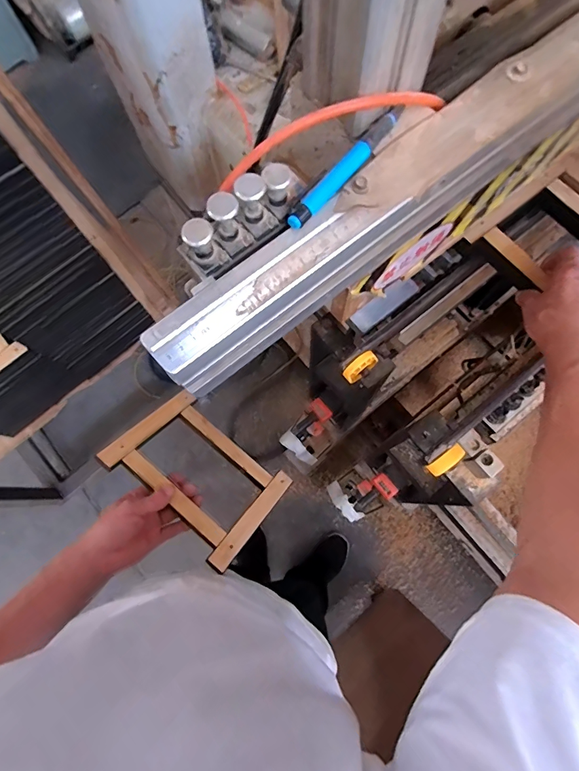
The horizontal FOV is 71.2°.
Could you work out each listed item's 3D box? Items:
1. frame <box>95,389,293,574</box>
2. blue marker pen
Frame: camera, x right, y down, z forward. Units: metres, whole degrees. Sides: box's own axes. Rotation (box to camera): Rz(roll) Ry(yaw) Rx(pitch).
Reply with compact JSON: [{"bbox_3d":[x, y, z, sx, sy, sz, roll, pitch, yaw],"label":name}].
[{"bbox_3d":[-0.133,0.129,0.615,0.239,0.016,0.177,40,48,7],"label":"frame"},{"bbox_3d":[0.042,-0.153,0.280,0.011,0.009,0.125,39,80,11],"label":"blue marker pen"}]

